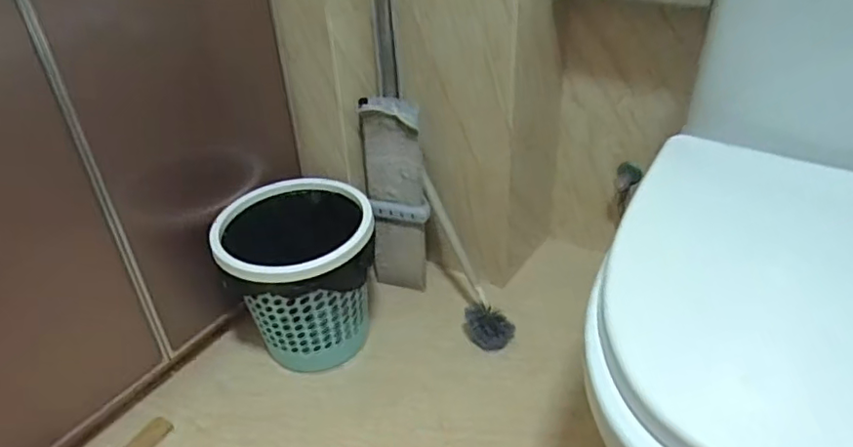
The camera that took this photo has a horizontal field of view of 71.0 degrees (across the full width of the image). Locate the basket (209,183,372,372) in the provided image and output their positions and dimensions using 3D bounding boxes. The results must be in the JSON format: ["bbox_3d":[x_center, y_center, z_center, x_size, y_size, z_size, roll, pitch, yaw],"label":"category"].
[{"bbox_3d":[-0.222,0.104,1.097,0.249,0.283,0.226,-10,36,-12],"label":"basket"}]

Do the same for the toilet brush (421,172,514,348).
[{"bbox_3d":[0.074,0.072,1.144,0.077,0.079,0.352,-16,74,-17],"label":"toilet brush"}]

